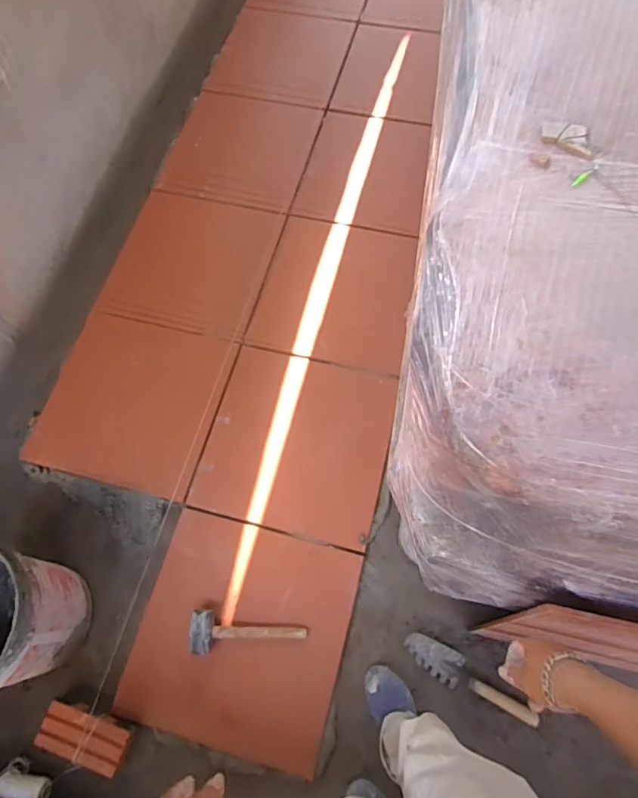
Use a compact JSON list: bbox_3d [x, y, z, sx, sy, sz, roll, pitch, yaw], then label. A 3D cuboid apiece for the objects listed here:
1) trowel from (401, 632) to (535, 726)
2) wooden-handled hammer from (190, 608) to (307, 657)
[{"bbox_3d":[0.360,0.664,1.188,0.339,0.054,0.078,28,72,12],"label":"trowel"},{"bbox_3d":[-0.172,0.561,1.228,0.276,0.074,0.099,-4,69,1],"label":"wooden-handled hammer"}]

